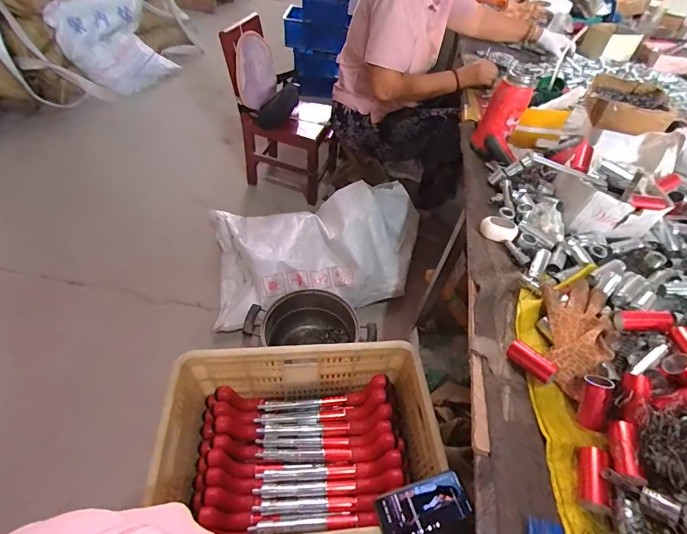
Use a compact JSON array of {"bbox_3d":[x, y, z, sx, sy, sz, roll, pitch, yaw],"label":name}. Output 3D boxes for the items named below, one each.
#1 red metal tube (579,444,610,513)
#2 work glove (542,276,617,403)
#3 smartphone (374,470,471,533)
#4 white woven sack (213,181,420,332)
[{"bbox_3d":[0.283,0.239,0.409,0.023,0.024,0.068,20,50,14],"label":"red metal tube"},{"bbox_3d":[0.332,0.089,0.525,0.086,0.048,0.190,21,50,14],"label":"work glove"},{"bbox_3d":[0.137,0.409,0.620,0.155,0.017,0.072,-12,50,-14],"label":"smartphone"},{"bbox_3d":[-0.067,-0.067,1.292,0.752,0.236,0.442,-8,50,-11],"label":"white woven sack"}]

